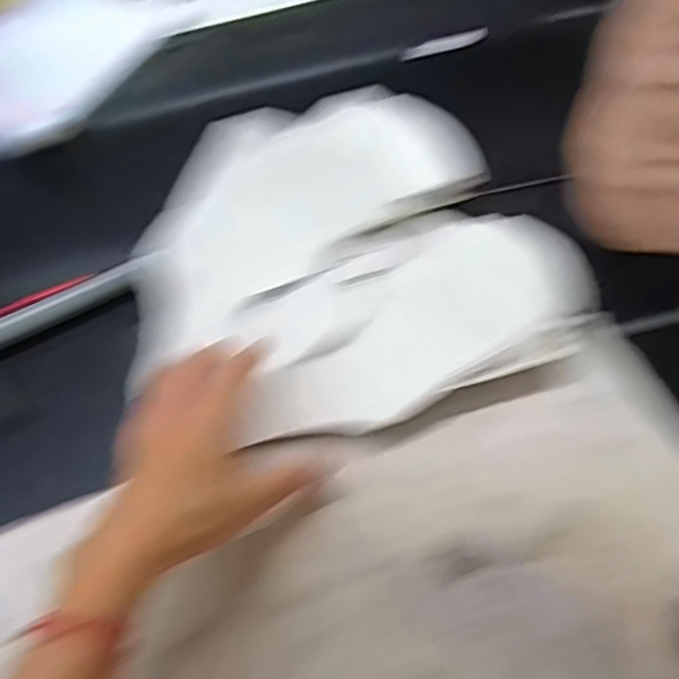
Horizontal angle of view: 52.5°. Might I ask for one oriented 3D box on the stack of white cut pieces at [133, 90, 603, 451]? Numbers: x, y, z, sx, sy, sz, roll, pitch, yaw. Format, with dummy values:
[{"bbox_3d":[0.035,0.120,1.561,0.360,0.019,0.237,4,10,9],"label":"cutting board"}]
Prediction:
[{"bbox_3d":[-0.005,-0.064,0.486,0.275,0.045,0.278,-20,55,-10],"label":"stack of white cut pieces"}]

